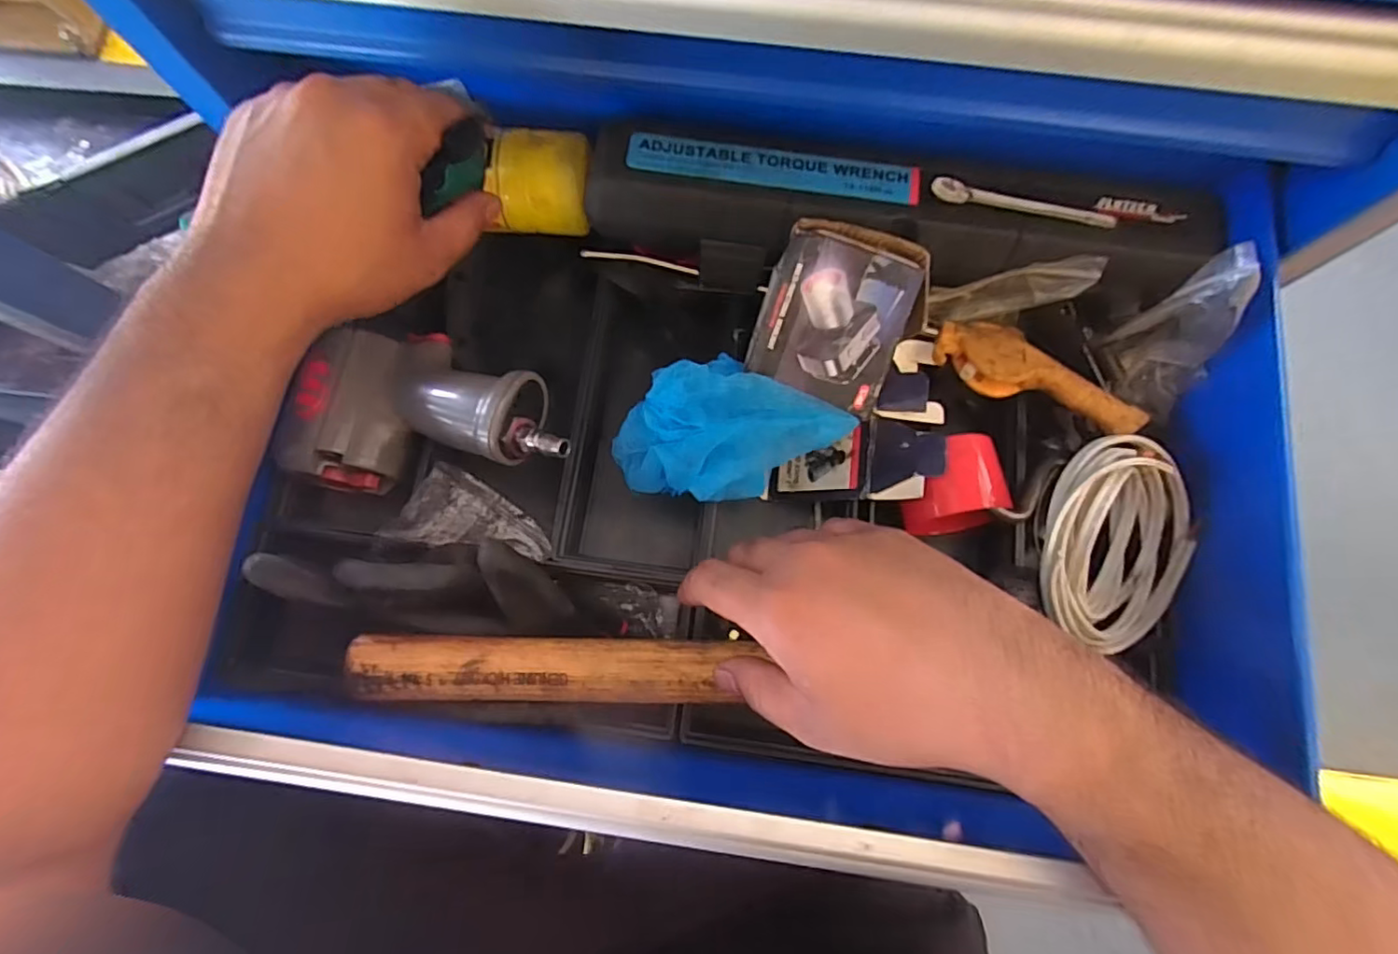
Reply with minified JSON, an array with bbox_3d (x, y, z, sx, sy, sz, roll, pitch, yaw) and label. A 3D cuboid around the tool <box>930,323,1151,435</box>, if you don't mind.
[{"bbox_3d":[0.212,-0.064,0.375,0.123,0.027,0.048,35,79,7],"label":"tool"}]

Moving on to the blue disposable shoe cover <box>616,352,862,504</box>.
[{"bbox_3d":[0.014,-0.027,0.345,0.122,0.067,0.068,-17,78,-4],"label":"blue disposable shoe cover"}]

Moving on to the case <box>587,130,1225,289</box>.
[{"bbox_3d":[0.111,-0.152,0.377,0.364,0.059,0.068,8,77,1],"label":"case"}]

